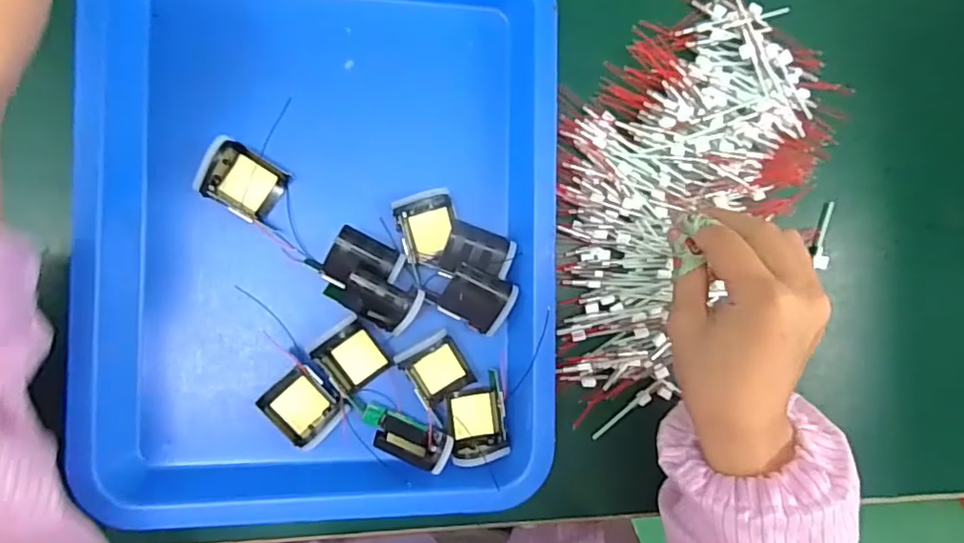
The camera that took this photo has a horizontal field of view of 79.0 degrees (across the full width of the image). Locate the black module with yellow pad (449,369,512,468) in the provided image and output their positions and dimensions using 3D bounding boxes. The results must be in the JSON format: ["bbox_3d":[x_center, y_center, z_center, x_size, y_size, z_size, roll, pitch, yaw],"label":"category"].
[{"bbox_3d":[-0.003,0.090,0.357,0.034,0.015,0.052,-4,90,-7],"label":"black module with yellow pad"}]

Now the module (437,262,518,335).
[{"bbox_3d":[-0.002,0.017,0.356,0.040,0.018,0.034,29,86,-6],"label":"module"}]

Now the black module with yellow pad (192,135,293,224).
[{"bbox_3d":[-0.139,-0.053,0.340,0.042,0.022,0.038,30,86,-6],"label":"black module with yellow pad"}]

